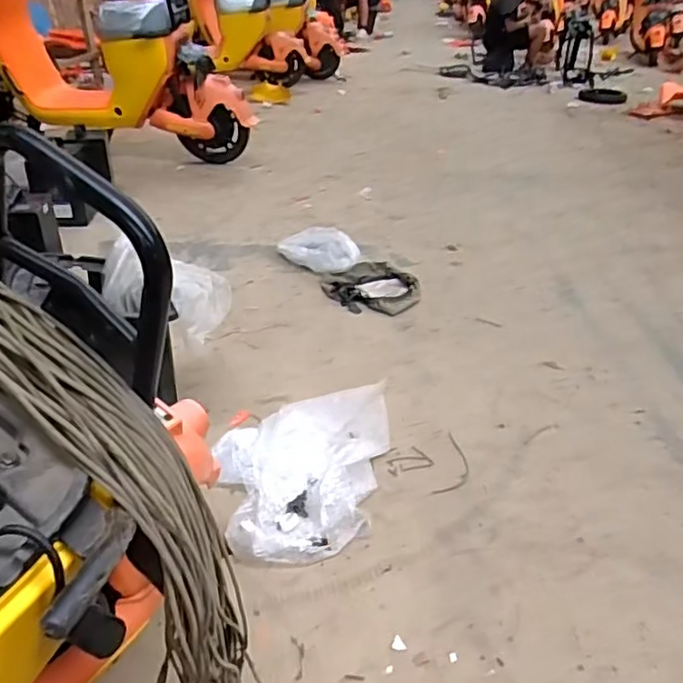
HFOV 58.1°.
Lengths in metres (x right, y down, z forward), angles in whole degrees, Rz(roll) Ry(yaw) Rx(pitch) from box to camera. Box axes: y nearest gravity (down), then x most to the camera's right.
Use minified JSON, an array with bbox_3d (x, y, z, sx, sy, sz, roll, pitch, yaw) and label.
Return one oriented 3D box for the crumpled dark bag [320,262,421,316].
[{"bbox_3d":[0.103,-0.170,1.910,0.270,0.033,0.285,-25,40,-35],"label":"crumpled dark bag"}]

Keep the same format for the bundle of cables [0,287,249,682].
[{"bbox_3d":[-0.197,0.111,0.489,0.158,0.449,0.110,-20,12,43],"label":"bundle of cables"}]

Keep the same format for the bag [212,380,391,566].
[{"bbox_3d":[-0.070,0.230,1.231,0.333,0.049,0.501,1,32,0],"label":"bag"}]

